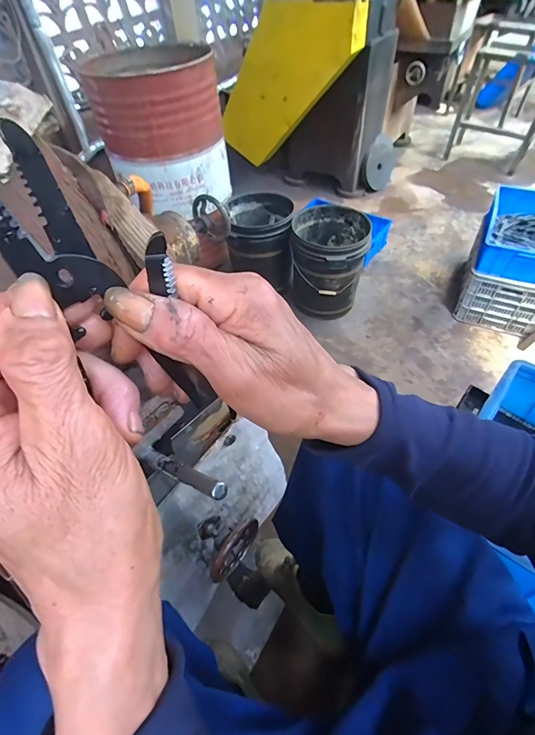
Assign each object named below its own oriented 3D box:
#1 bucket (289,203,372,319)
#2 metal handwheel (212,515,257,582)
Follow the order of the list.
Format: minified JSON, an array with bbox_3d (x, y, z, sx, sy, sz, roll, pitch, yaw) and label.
[{"bbox_3d":[0.286,-0.498,1.852,0.335,0.402,0.360,-1,50,1],"label":"bucket"},{"bbox_3d":[-0.055,0.304,0.638,0.020,0.106,0.107,32,58,26],"label":"metal handwheel"}]

